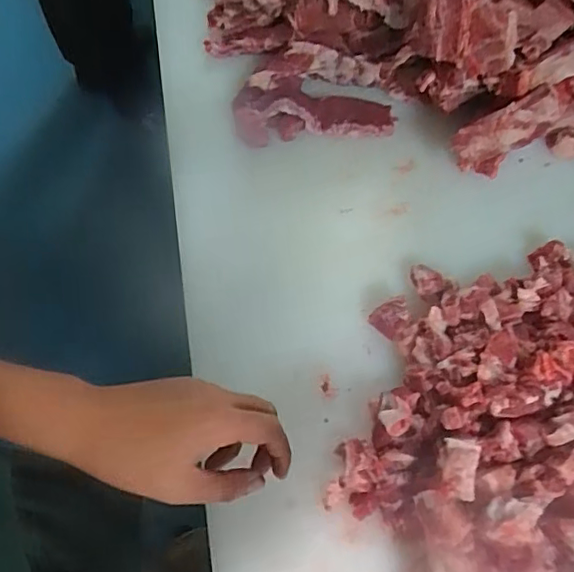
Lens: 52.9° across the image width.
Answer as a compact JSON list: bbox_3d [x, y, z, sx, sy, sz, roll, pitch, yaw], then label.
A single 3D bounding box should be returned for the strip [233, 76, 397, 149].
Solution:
[{"bbox_3d":[0.029,-0.193,0.631,0.171,0.036,0.075,-1,68,0],"label":"strip"}]

